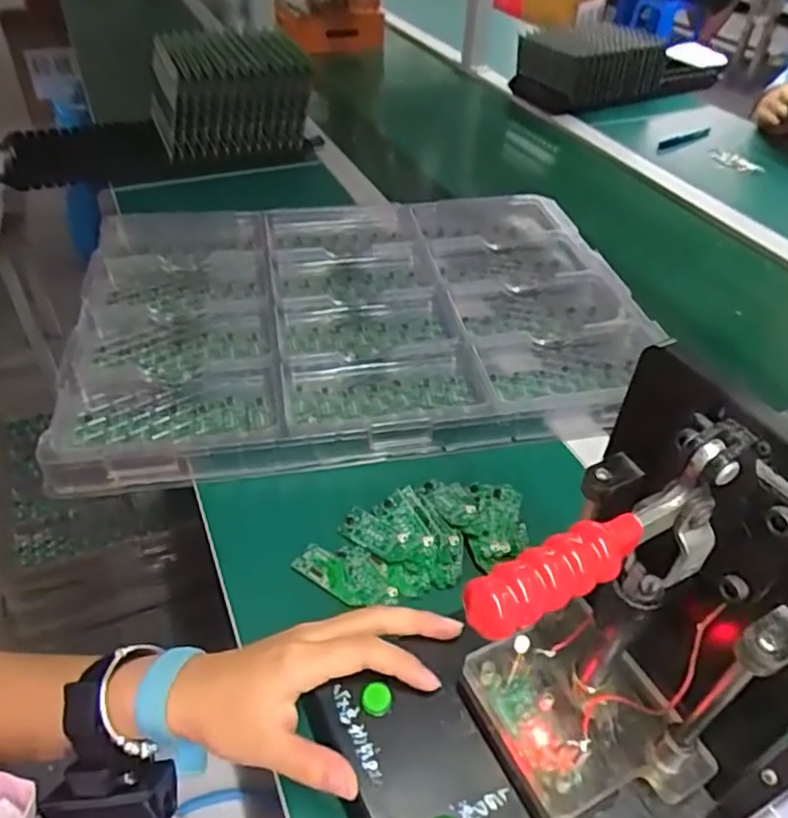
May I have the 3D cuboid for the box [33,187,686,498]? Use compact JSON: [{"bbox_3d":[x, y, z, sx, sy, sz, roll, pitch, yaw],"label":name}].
[{"bbox_3d":[-0.034,-0.107,0.673,0.558,0.033,0.420,-5,43,-9],"label":"box"}]

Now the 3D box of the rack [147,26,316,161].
[{"bbox_3d":[-0.245,-0.479,0.980,0.215,0.118,0.237,-6,43,-9],"label":"rack"}]

